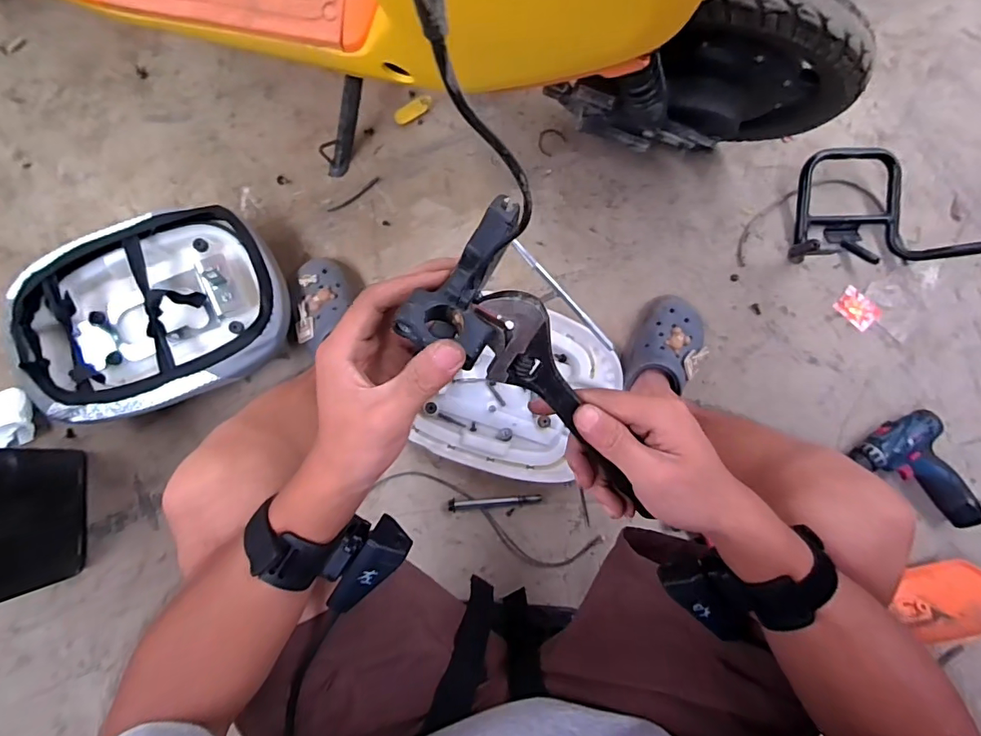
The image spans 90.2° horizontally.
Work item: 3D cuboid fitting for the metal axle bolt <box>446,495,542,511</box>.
[{"bbox_3d":[0.008,0.213,0.775,0.147,0.017,0.016,-3,83,-3],"label":"metal axle bolt"}]

